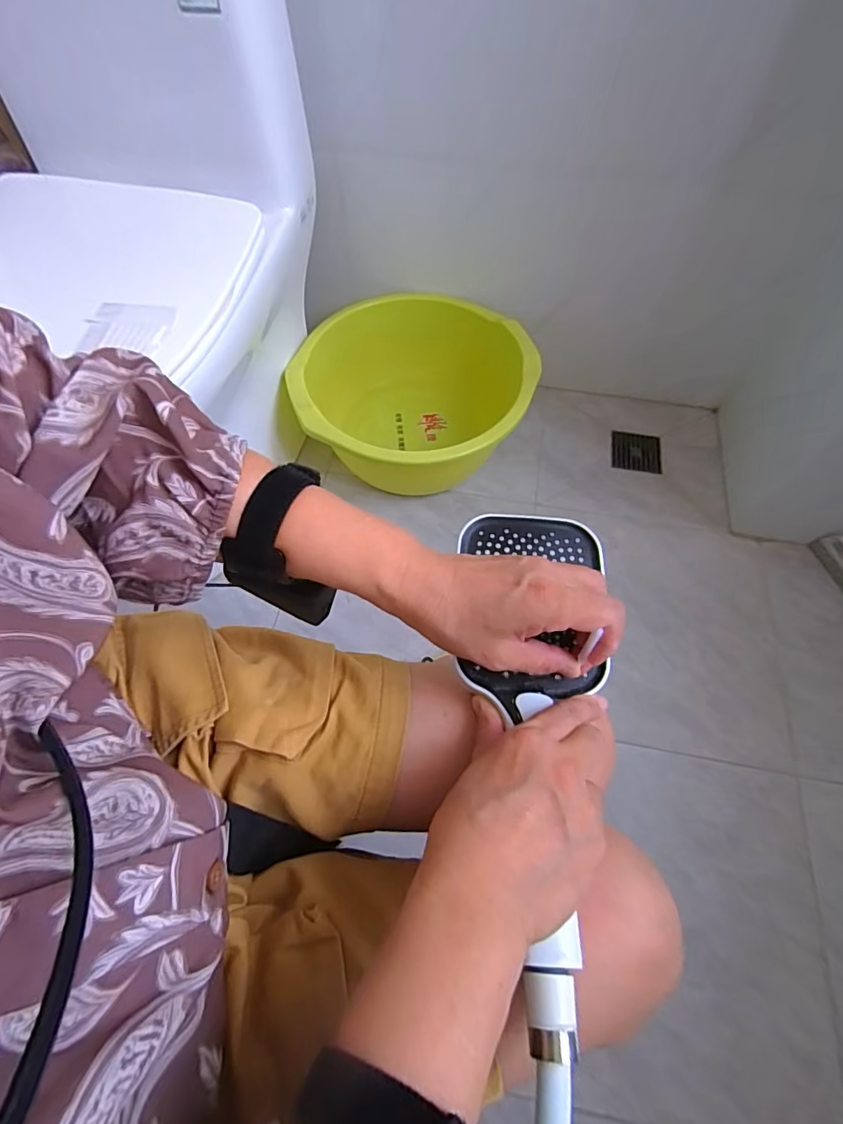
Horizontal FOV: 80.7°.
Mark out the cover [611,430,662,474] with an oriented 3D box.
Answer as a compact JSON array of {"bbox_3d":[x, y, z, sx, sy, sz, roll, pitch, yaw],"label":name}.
[{"bbox_3d":[0.437,-0.223,1.011,0.097,0.010,0.101,11,63,7],"label":"cover"}]

